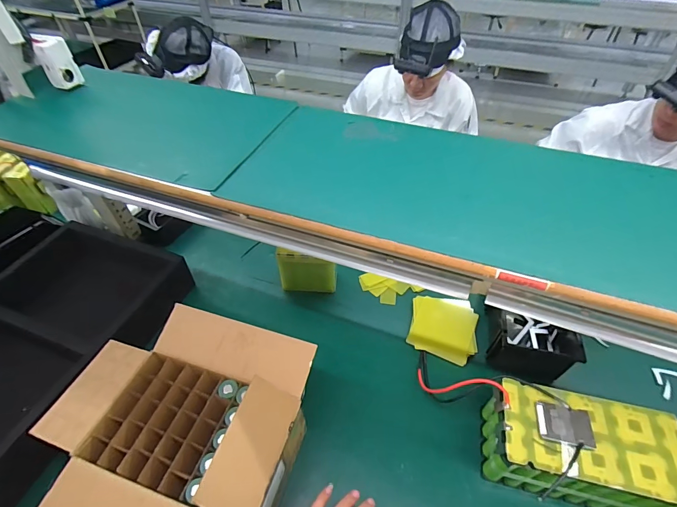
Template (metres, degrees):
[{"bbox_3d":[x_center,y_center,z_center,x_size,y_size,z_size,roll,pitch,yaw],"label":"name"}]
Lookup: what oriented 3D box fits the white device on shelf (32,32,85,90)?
[{"bbox_3d":[-0.591,-0.403,0.753,0.064,0.092,0.043,-31,55,-25],"label":"white device on shelf"}]

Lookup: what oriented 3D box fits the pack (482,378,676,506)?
[{"bbox_3d":[0.406,0.340,0.624,0.275,0.154,0.135,11,49,10],"label":"pack"}]

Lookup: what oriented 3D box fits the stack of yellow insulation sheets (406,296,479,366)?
[{"bbox_3d":[0.250,0.175,0.853,0.152,0.030,0.151,13,49,12],"label":"stack of yellow insulation sheets"}]

